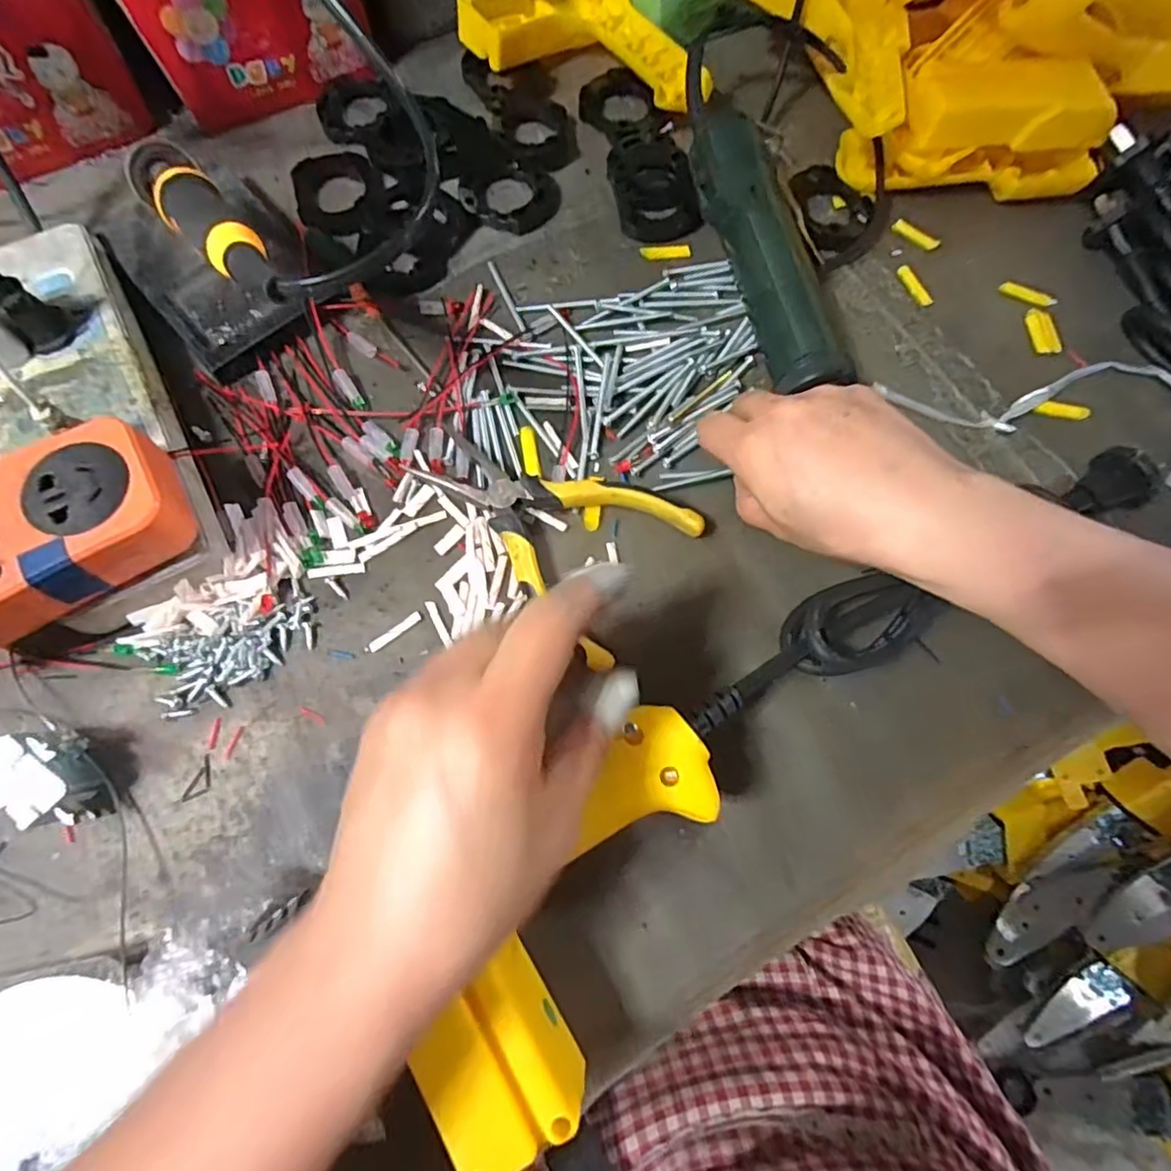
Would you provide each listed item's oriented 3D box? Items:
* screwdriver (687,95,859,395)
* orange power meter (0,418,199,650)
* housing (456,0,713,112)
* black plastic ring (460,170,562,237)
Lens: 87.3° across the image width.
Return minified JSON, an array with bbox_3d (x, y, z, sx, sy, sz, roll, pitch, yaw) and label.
[{"bbox_3d":[0.103,-0.191,0.355,0.045,0.049,0.185,-15,74,-7],"label":"screwdriver"},{"bbox_3d":[-0.237,-0.017,0.259,0.124,0.030,0.066,-28,76,-10],"label":"orange power meter"},{"bbox_3d":[0.009,-0.383,0.421,0.170,0.033,0.118,15,72,2],"label":"housing"},{"bbox_3d":[-0.047,-0.252,0.395,0.053,0.011,0.055,1,72,-2],"label":"black plastic ring"}]

